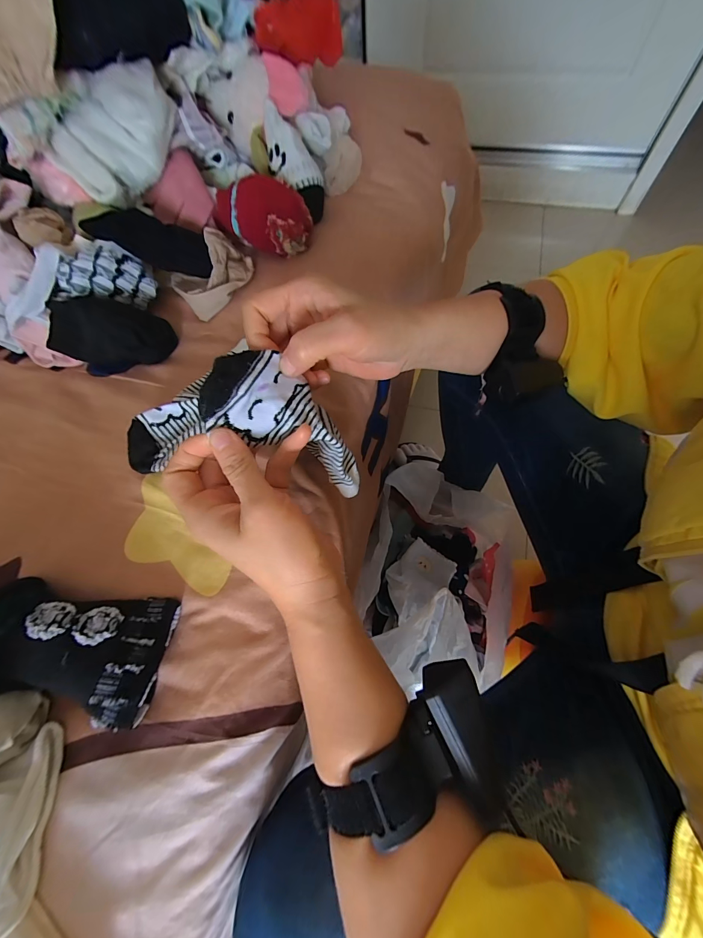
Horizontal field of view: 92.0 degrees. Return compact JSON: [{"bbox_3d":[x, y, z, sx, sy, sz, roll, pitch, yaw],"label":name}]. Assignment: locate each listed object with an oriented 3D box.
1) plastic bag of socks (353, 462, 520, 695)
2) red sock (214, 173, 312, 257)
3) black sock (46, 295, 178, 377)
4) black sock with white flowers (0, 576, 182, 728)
[{"bbox_3d":[0.139,0.164,0.570,0.217,0.164,0.305,13,65,10],"label":"plastic bag of socks"},{"bbox_3d":[-0.100,-0.282,0.375,0.104,0.057,0.061,17,66,12],"label":"red sock"},{"bbox_3d":[-0.240,-0.136,0.337,0.106,0.049,0.066,2,64,4],"label":"black sock"},{"bbox_3d":[-0.183,0.112,0.214,0.118,0.052,0.070,5,64,6],"label":"black sock with white flowers"}]

